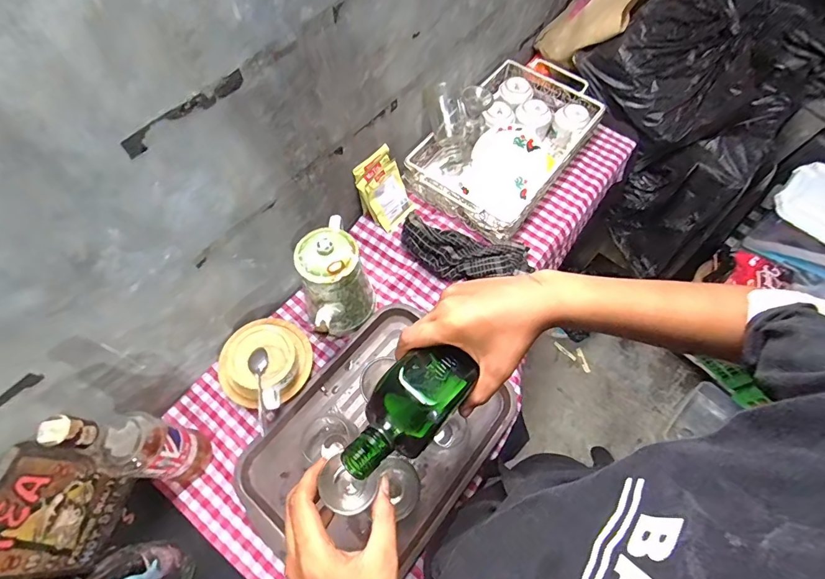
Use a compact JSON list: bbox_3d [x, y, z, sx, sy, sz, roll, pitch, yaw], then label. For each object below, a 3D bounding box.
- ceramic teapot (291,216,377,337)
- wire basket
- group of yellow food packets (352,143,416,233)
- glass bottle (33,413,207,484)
[{"bbox_3d":[-0.121,-0.007,0.686,0.103,0.211,0.199,-12,64,-8],"label":"ceramic teapot"},{"bbox_3d":[0.198,-0.318,0.879,0.259,0.106,0.415,34,67,15],"label":"wire basket"},{"bbox_3d":[-0.055,-0.198,0.808,0.098,0.143,0.024,-45,40,-19],"label":"group of yellow food packets"},{"bbox_3d":[-0.349,0.204,0.533,0.060,0.301,0.071,10,63,4],"label":"glass bottle"}]

